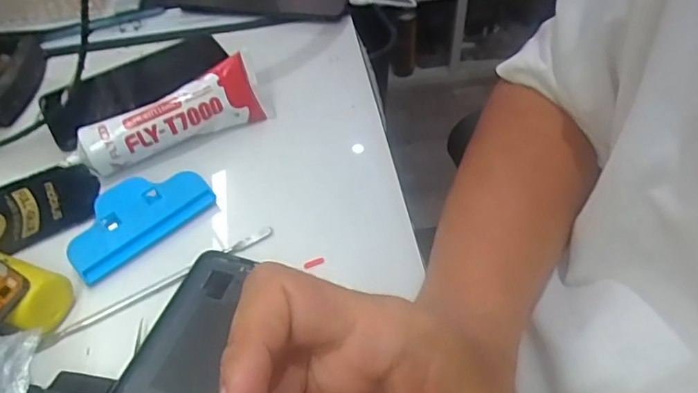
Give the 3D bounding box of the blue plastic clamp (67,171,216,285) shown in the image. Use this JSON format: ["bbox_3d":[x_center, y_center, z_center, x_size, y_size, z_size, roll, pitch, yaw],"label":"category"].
[{"bbox_3d":[-0.146,0.013,0.378,0.098,0.021,0.048,-33,57,-22],"label":"blue plastic clamp"}]

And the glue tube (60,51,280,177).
[{"bbox_3d":[-0.135,-0.060,0.422,0.148,0.045,0.033,-29,55,-19],"label":"glue tube"}]

